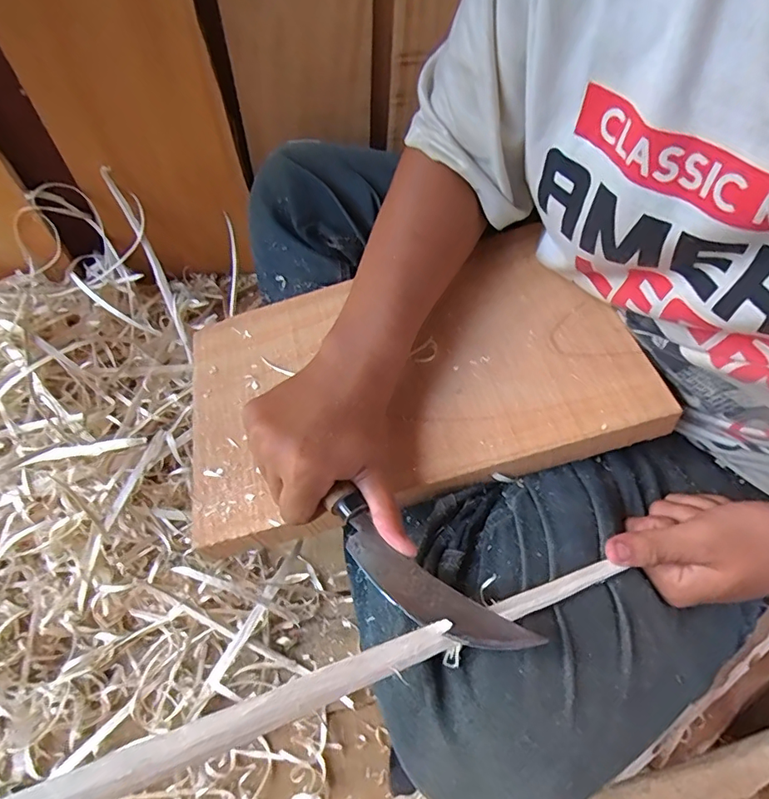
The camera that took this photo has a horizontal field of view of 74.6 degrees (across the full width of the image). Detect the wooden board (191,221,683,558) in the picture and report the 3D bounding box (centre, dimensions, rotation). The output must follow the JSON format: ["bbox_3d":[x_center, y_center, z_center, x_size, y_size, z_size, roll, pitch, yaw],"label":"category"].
[{"bbox_3d":[0.010,-0.022,0.380,0.319,0.012,0.206,-17,56,2],"label":"wooden board"}]

